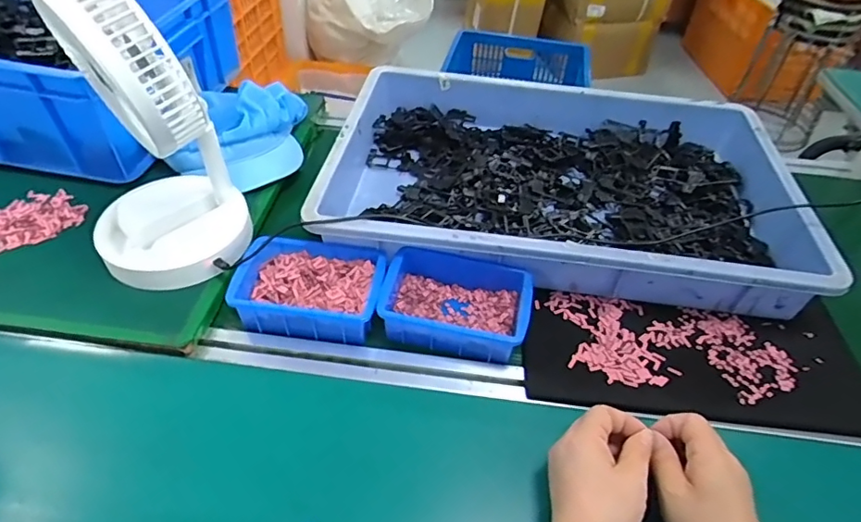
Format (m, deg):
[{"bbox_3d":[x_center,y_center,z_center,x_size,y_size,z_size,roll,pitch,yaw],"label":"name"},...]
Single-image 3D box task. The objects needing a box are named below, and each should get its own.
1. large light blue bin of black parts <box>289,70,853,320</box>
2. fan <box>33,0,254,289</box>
[{"bbox_3d":[0.160,-0.113,0.675,0.556,0.103,0.363,10,46,7],"label":"large light blue bin of black parts"},{"bbox_3d":[-0.286,-0.127,0.514,0.155,0.274,0.166,-24,52,-24],"label":"fan"}]

